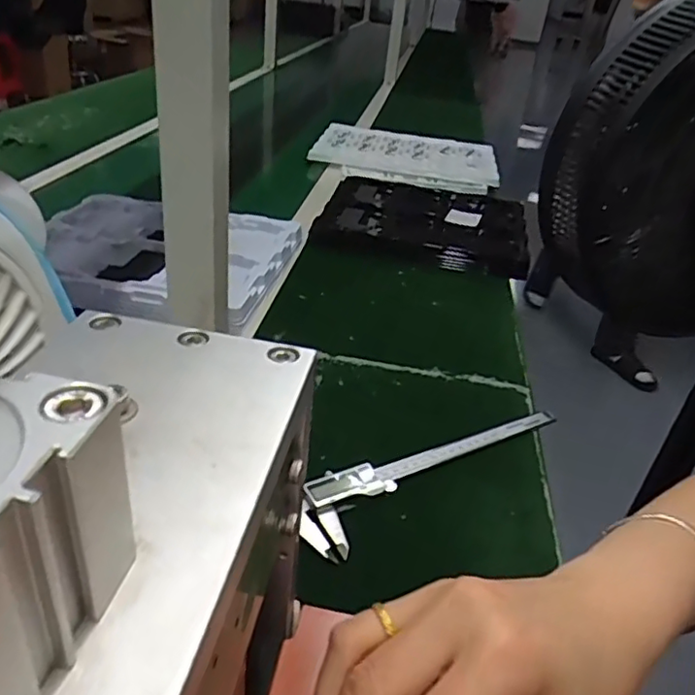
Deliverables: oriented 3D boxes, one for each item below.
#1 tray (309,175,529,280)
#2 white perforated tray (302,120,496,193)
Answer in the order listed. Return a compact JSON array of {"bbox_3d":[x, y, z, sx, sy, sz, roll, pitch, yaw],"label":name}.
[{"bbox_3d":[0.129,-0.217,1.024,0.315,0.045,0.358,11,32,6],"label":"tray"},{"bbox_3d":[0.122,-0.415,1.327,0.388,0.046,0.345,11,32,6],"label":"white perforated tray"}]

